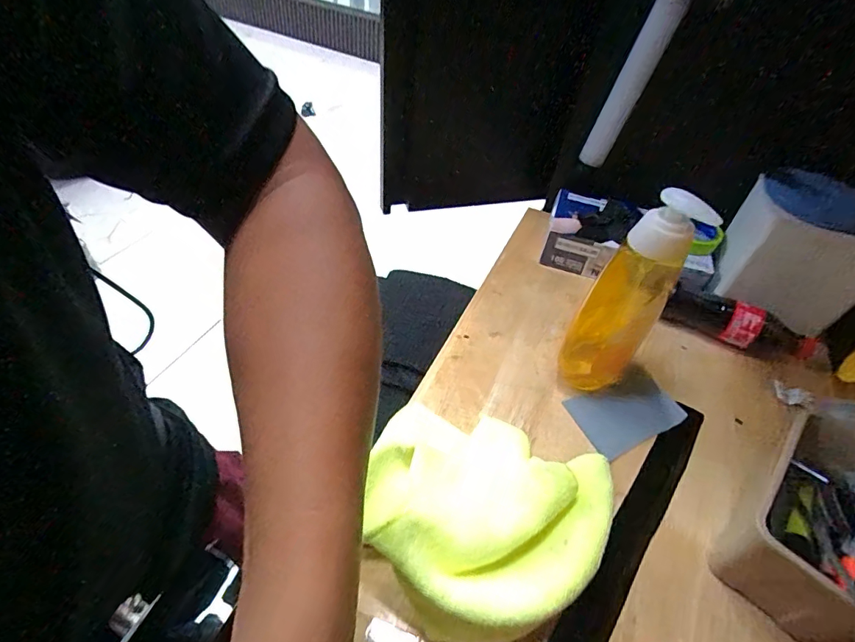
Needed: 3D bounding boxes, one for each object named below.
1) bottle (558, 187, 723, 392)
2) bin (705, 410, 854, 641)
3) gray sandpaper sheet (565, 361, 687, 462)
[{"bbox_3d":[0.193,-0.015,0.446,0.071,0.230,0.053,23,49,14],"label":"bottle"},{"bbox_3d":[0.334,0.175,0.374,0.163,0.092,0.096,-30,57,-30],"label":"bin"},{"bbox_3d":[0.221,0.099,0.503,0.119,0.006,0.078,-21,47,-21],"label":"gray sandpaper sheet"}]

